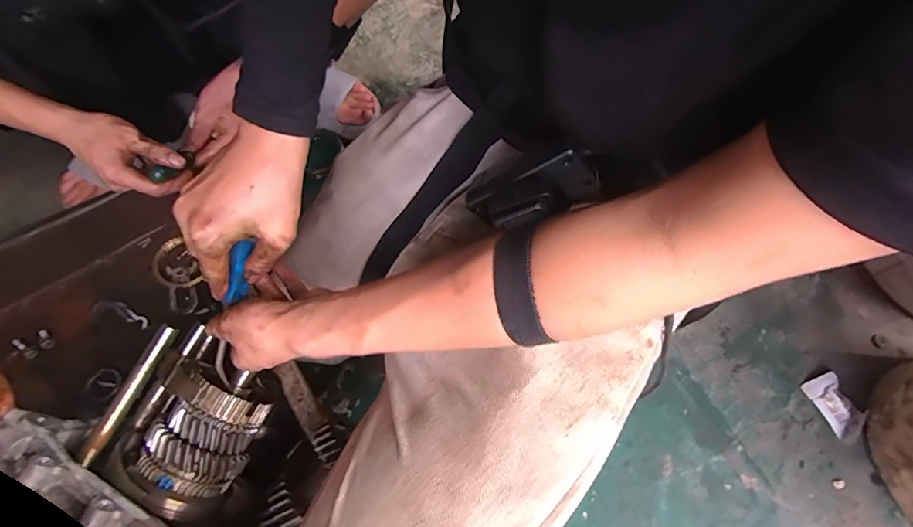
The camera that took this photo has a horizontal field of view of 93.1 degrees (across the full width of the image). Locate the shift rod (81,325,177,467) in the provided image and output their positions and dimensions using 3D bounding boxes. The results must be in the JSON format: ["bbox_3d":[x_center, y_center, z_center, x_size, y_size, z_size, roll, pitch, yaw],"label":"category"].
[{"bbox_3d":[-0.302,0.119,0.401,0.013,0.016,0.132,24,79,12],"label":"shift rod"}]

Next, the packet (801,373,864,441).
[{"bbox_3d":[0.486,0.180,0.555,0.042,0.015,0.072,-22,65,-11],"label":"packet"}]

